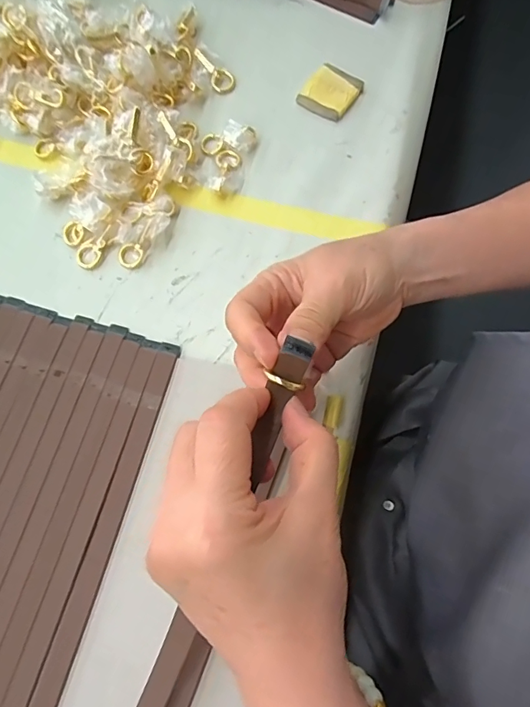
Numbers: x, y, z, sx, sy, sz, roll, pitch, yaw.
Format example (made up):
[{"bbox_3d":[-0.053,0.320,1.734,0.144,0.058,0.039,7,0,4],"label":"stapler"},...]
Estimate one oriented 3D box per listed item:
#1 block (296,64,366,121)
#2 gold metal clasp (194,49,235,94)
[{"bbox_3d":[0.063,-0.248,0.428,0.047,0.012,0.053,29,75,11],"label":"block"},{"bbox_3d":[-0.048,-0.271,0.436,0.047,0.006,0.022,45,77,-12],"label":"gold metal clasp"}]

